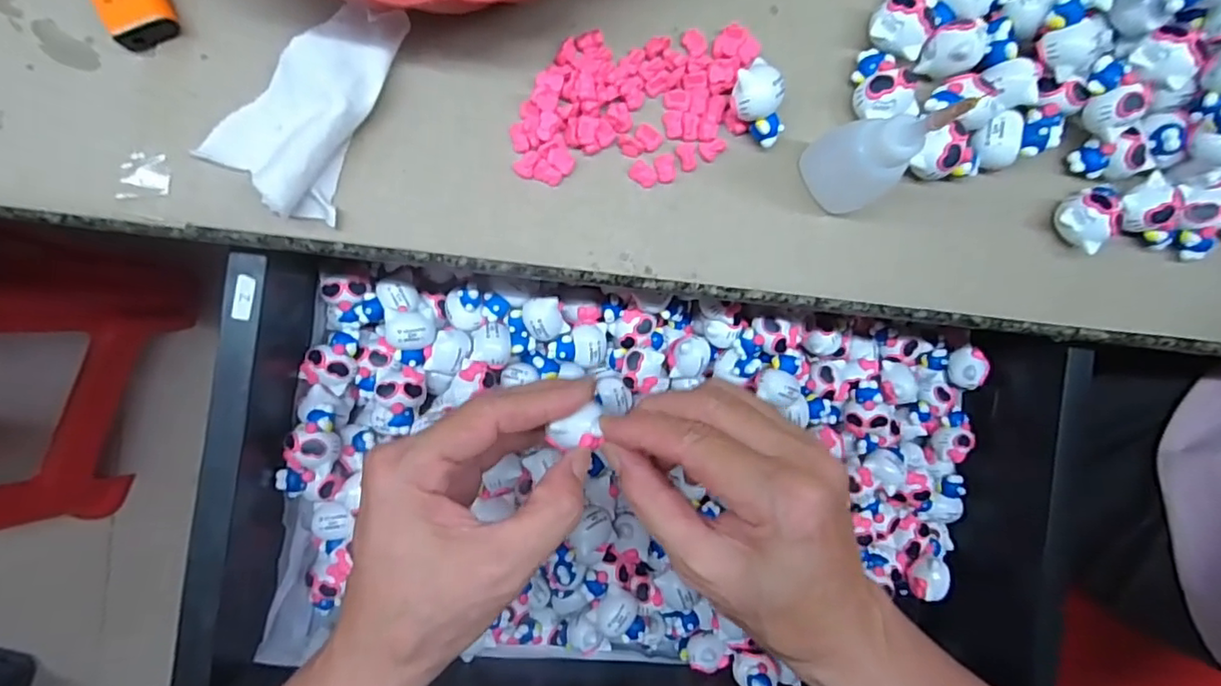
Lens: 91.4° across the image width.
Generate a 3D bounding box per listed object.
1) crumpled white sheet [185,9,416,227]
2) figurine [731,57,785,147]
[{"bbox_3d":[-0.123,-0.098,0.236,0.053,0.022,0.088,21,88,-8],"label":"crumpled white sheet"},{"bbox_3d":[0.065,-0.103,0.260,0.024,0.024,0.033,-34,96,-6],"label":"figurine"}]

